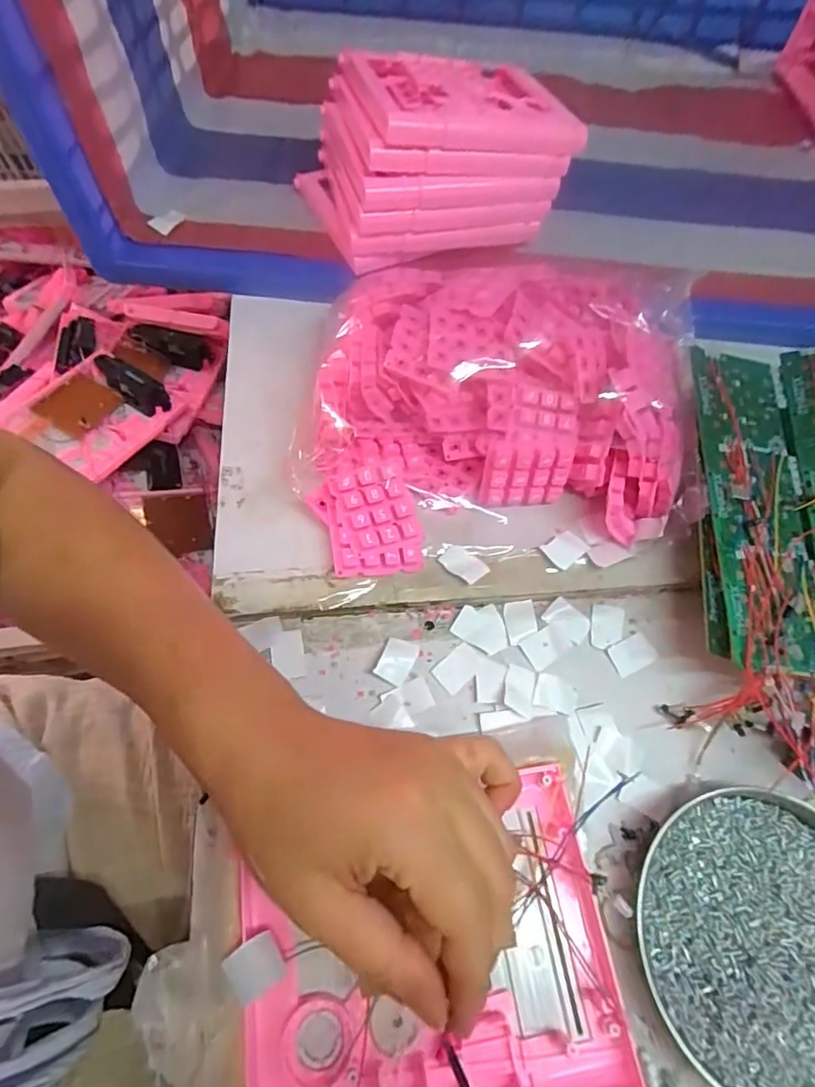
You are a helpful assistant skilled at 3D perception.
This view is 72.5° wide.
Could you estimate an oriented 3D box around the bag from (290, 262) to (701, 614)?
[{"bbox_3d":[0.065,-0.087,0.377,0.278,0.082,0.230,-9,65,-7],"label":"bag"}]

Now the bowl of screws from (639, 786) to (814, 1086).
[{"bbox_3d":[0.187,0.200,0.282,0.132,0.020,0.131,1,64,-1],"label":"bowl of screws"}]

